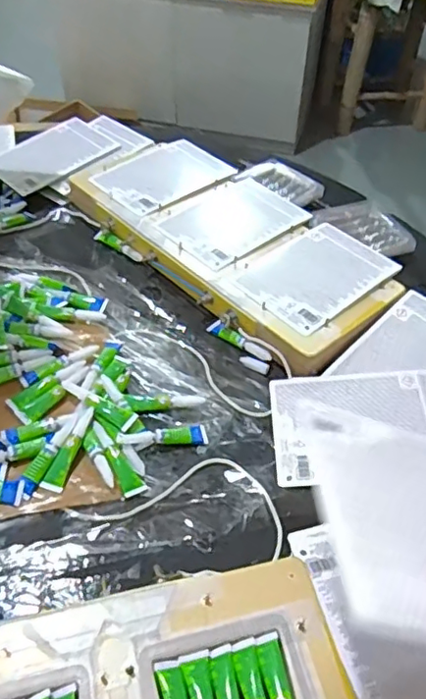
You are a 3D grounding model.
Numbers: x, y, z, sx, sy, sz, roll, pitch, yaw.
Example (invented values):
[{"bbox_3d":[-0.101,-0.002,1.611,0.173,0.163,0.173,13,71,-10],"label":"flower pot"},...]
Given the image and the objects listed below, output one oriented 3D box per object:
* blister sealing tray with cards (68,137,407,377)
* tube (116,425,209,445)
[{"bbox_3d":[0.020,-0.143,0.733,0.201,0.035,0.426,-32,55,-29],"label":"blister sealing tray with cards"},{"bbox_3d":[-0.045,0.082,0.544,0.081,0.017,0.017,-9,47,-11],"label":"tube"}]

